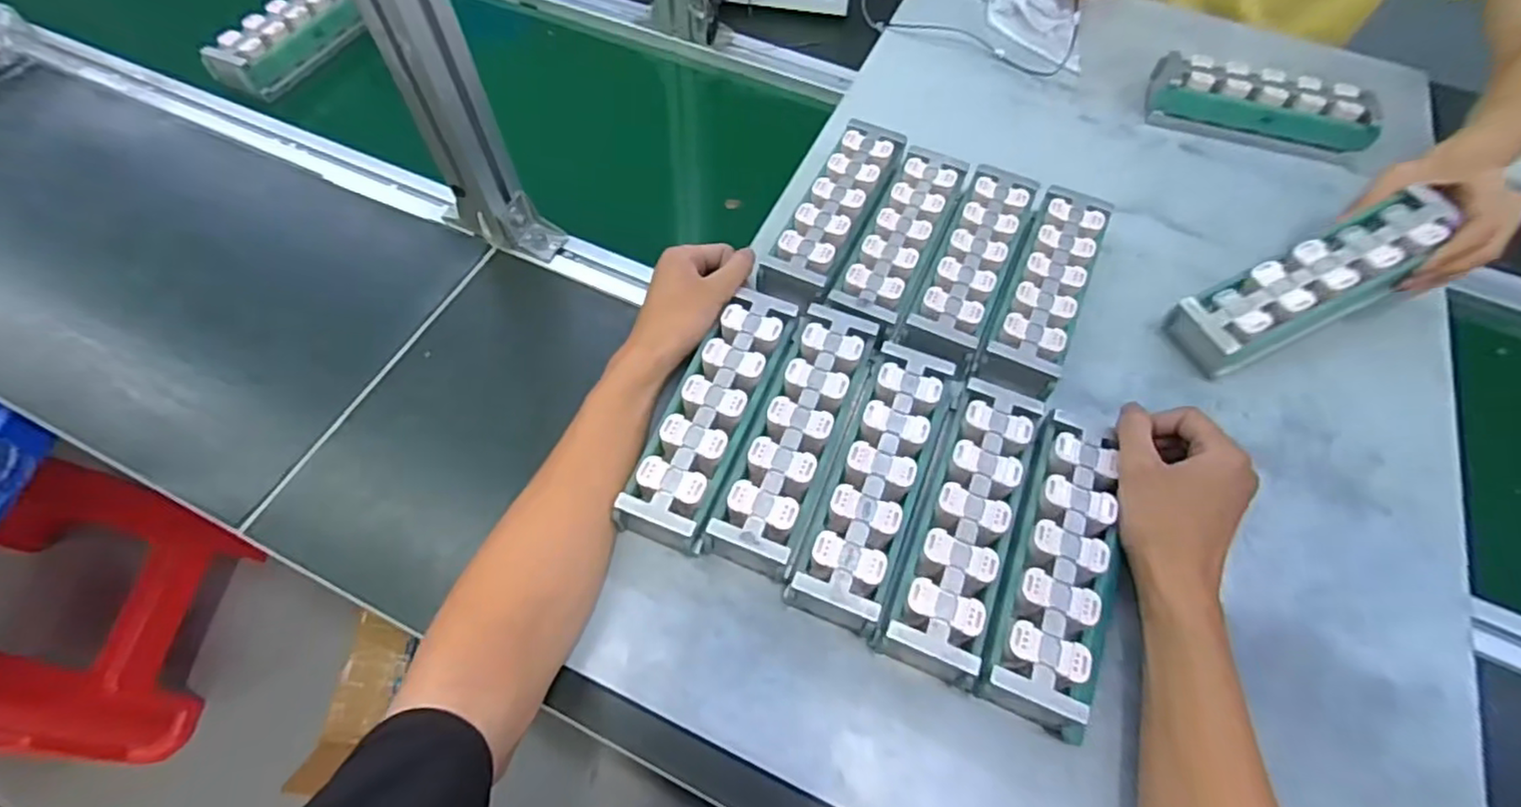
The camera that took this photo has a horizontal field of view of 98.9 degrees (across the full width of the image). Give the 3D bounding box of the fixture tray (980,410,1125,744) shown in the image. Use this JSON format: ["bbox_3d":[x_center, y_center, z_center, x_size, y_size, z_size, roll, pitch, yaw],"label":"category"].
[{"bbox_3d":[0.189,0.095,0.407,0.064,0.039,0.196,19,64,9],"label":"fixture tray"}]

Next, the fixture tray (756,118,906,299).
[{"bbox_3d":[0.061,-0.157,0.544,0.055,0.043,0.196,22,62,11],"label":"fixture tray"}]

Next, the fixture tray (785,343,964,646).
[{"bbox_3d":[0.078,0.053,0.432,0.060,0.047,0.188,21,62,10],"label":"fixture tray"}]

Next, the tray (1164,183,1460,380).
[{"bbox_3d":[0.405,-0.091,0.480,0.185,0.047,0.056,-30,63,7],"label":"tray"}]

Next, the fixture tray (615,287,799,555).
[{"bbox_3d":[-0.033,0.004,0.453,0.055,0.041,0.189,20,66,10],"label":"fixture tray"}]

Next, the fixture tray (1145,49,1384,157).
[{"bbox_3d":[0.482,-0.285,0.628,0.196,0.055,0.055,15,61,7],"label":"fixture tray"}]

